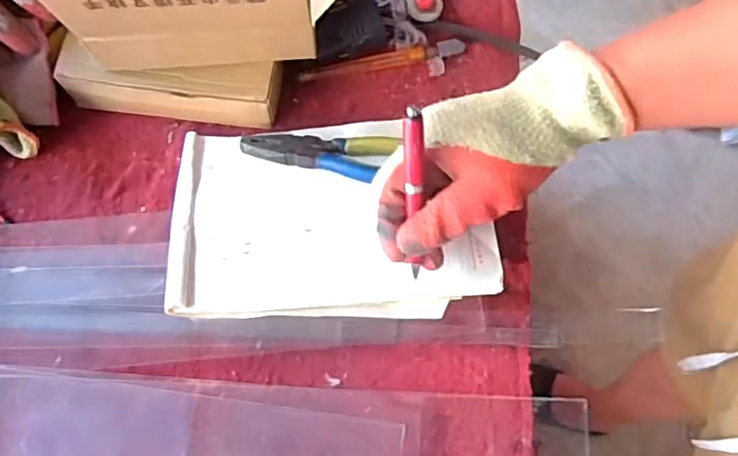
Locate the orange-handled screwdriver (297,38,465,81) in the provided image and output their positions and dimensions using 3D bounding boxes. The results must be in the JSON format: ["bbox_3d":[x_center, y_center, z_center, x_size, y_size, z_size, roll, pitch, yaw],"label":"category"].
[{"bbox_3d":[0.012,-0.161,0.560,0.159,0.008,0.016,-10,70,-6],"label":"orange-handled screwdriver"}]

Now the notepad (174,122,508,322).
[{"bbox_3d":[-0.032,-0.014,0.491,0.255,0.021,0.179,-3,62,-3],"label":"notepad"}]

